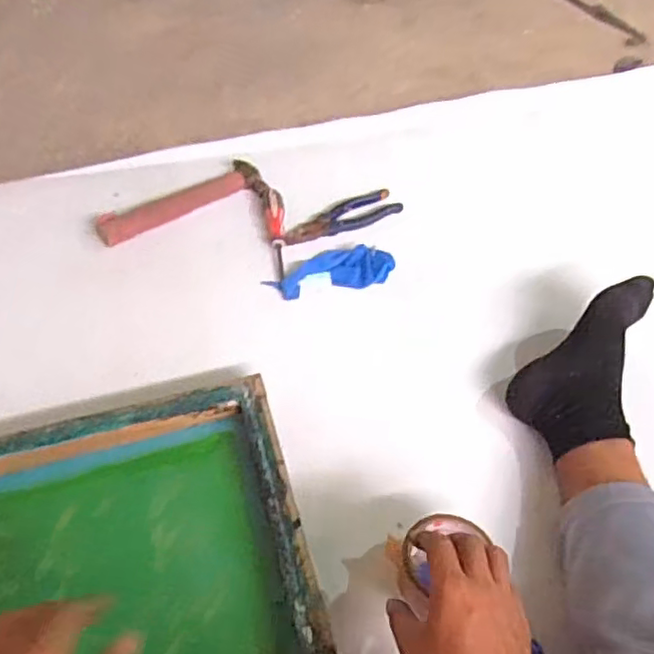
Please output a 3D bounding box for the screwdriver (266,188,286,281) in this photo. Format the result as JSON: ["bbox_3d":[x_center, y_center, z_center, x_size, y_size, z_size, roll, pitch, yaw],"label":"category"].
[{"bbox_3d":[-0.072,-0.139,0.890,0.025,0.020,0.166,-4,53,-7],"label":"screwdriver"}]

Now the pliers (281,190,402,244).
[{"bbox_3d":[0.021,-0.169,0.927,0.192,0.014,0.061,-24,58,-21],"label":"pliers"}]

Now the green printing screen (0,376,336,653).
[{"bbox_3d":[-0.249,0.250,0.579,0.462,0.050,0.355,-11,54,-13],"label":"green printing screen"}]

